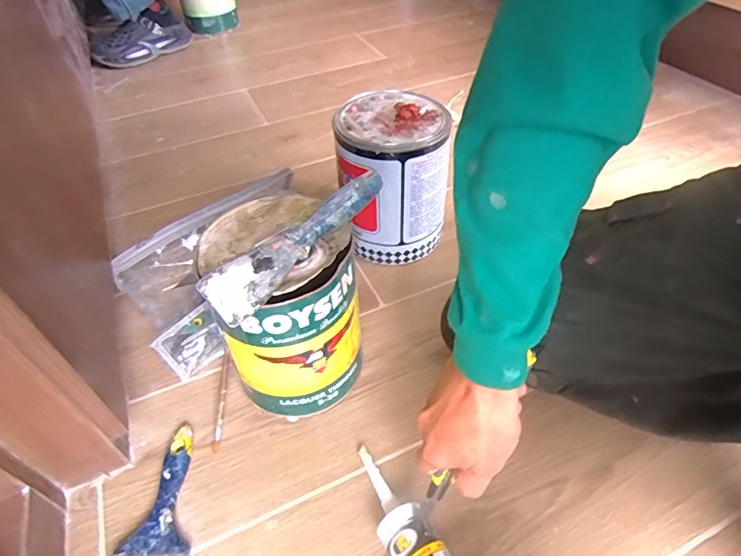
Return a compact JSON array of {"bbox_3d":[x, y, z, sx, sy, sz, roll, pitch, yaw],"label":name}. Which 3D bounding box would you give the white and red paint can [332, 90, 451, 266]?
[{"bbox_3d":[0.030,-0.141,0.705,0.147,0.212,0.145,-1,47,1],"label":"white and red paint can"}]

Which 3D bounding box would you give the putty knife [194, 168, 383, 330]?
[{"bbox_3d":[-0.066,-0.036,0.445,0.200,0.022,0.067,-40,57,-13],"label":"putty knife"}]

